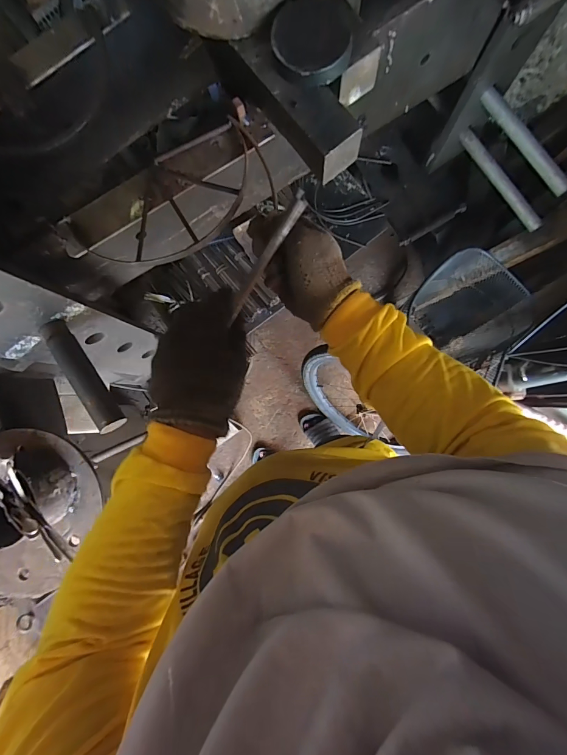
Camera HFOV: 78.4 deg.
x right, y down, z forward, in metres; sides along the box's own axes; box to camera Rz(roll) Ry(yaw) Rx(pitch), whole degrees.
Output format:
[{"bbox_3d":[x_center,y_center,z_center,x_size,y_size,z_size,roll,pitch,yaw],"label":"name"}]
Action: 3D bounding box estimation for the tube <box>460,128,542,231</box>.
[{"bbox_3d":[0.448,-0.408,0.720,0.026,0.027,0.247,-35,85,2],"label":"tube"}]

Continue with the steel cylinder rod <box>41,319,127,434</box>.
[{"bbox_3d":[-0.259,-0.002,0.448,0.029,0.034,0.161,-33,85,2],"label":"steel cylinder rod"}]

